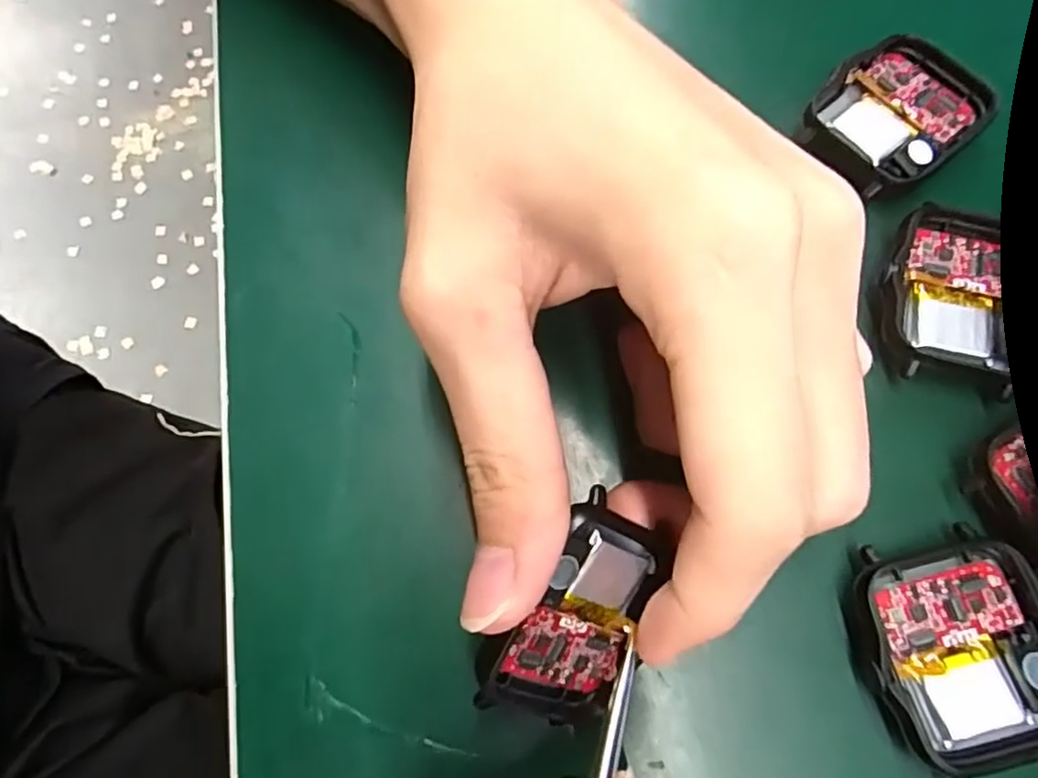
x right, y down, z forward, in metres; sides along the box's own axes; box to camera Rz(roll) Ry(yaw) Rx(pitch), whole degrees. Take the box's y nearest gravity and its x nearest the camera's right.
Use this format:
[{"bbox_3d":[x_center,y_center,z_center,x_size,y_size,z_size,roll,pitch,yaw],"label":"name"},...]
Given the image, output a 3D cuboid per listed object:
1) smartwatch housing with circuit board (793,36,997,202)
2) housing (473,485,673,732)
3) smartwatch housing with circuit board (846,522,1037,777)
[{"bbox_3d":[0.102,-0.075,0.177,0.045,0.008,0.037,-33,75,-8],"label":"smartwatch housing with circuit board"},{"bbox_3d":[0.014,0.048,0.134,0.035,0.008,0.046,34,85,-33],"label":"housing"},{"bbox_3d":[0.094,0.057,0.141,0.040,0.013,0.045,-13,73,-2],"label":"smartwatch housing with circuit board"}]

